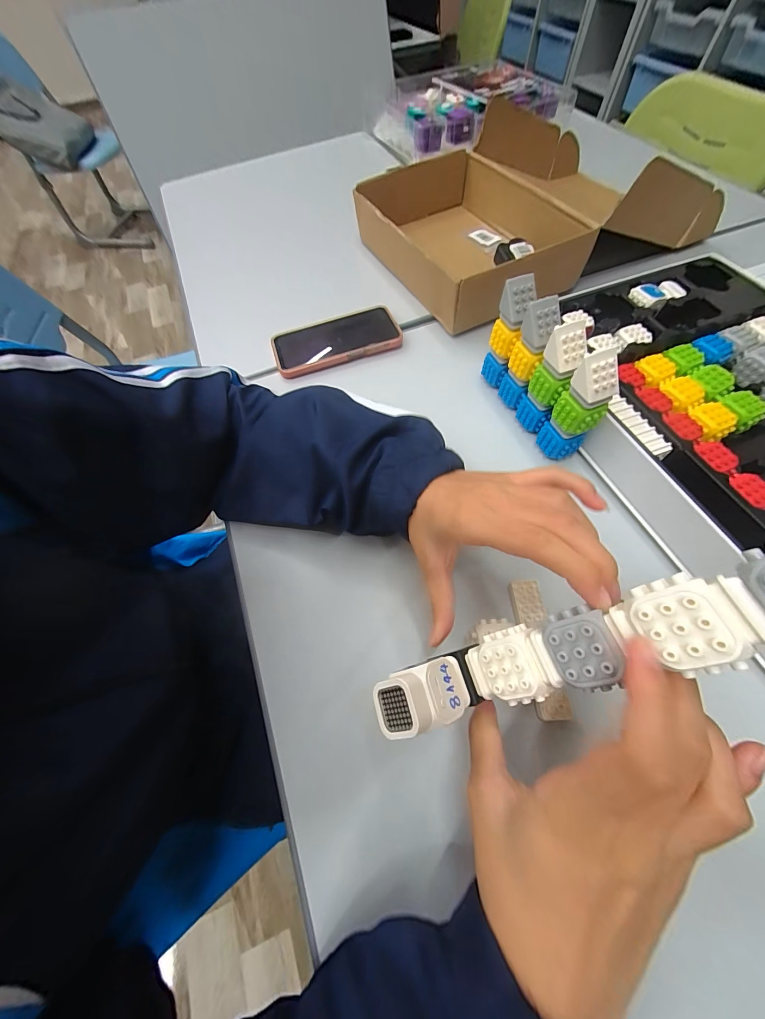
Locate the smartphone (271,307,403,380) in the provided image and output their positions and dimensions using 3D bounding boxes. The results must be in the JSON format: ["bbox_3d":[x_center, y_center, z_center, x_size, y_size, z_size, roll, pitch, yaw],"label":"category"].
[{"bbox_3d":[-0.063,-0.229,0.439,0.168,0.018,0.081,-19,65,-6],"label":"smartphone"}]

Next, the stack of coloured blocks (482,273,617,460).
[{"bbox_3d":[0.159,-0.136,0.326,0.029,0.104,0.145,-22,66,-7],"label":"stack of coloured blocks"}]

